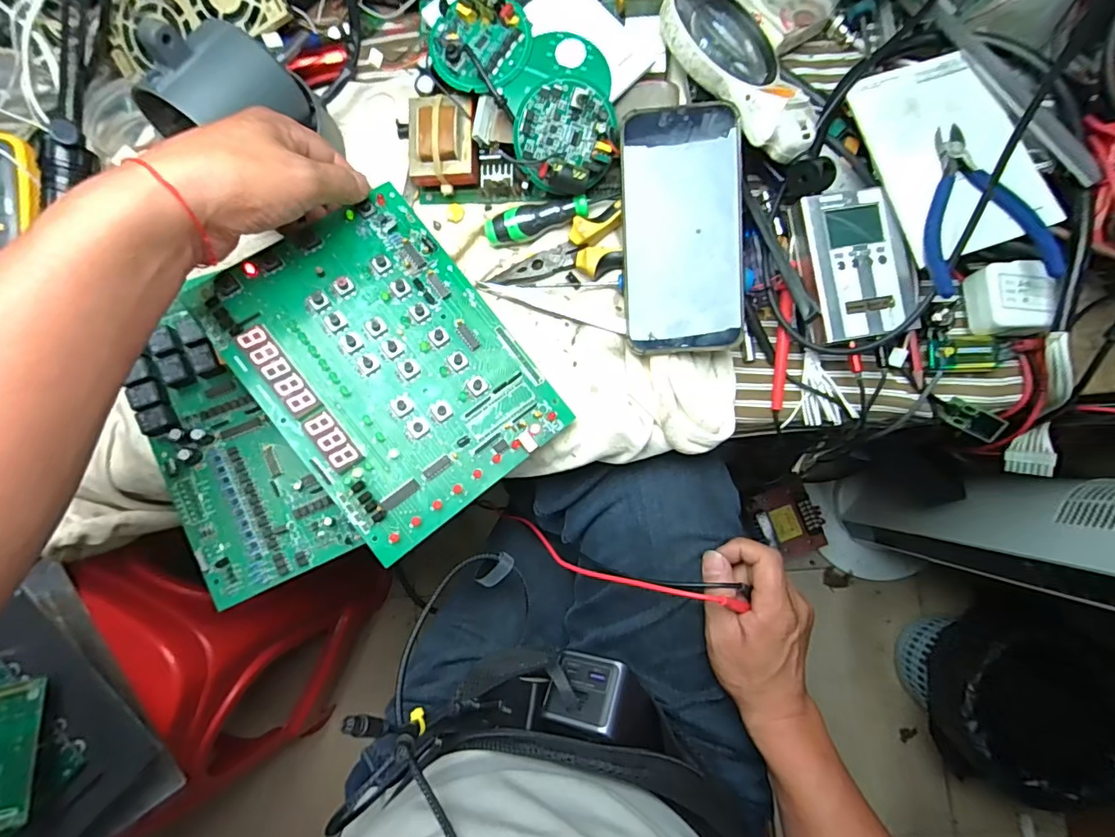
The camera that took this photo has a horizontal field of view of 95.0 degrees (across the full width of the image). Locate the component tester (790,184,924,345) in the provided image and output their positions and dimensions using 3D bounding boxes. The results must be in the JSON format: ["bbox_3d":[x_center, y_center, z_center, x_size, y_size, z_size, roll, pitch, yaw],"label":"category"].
[{"bbox_3d":[0.208,-0.106,0.362,0.067,0.032,0.100,-9,85,1],"label":"component tester"}]

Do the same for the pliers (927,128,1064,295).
[{"bbox_3d":[0.276,-0.140,0.338,0.076,0.023,0.112,-10,85,1],"label":"pliers"}]

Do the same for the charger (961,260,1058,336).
[{"bbox_3d":[0.319,-0.085,0.361,0.038,0.029,0.050,-1,82,10],"label":"charger"}]

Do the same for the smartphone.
[{"bbox_3d":[0.084,-0.126,0.345,0.078,0.007,0.159,-2,92,9],"label":"smartphone"}]

